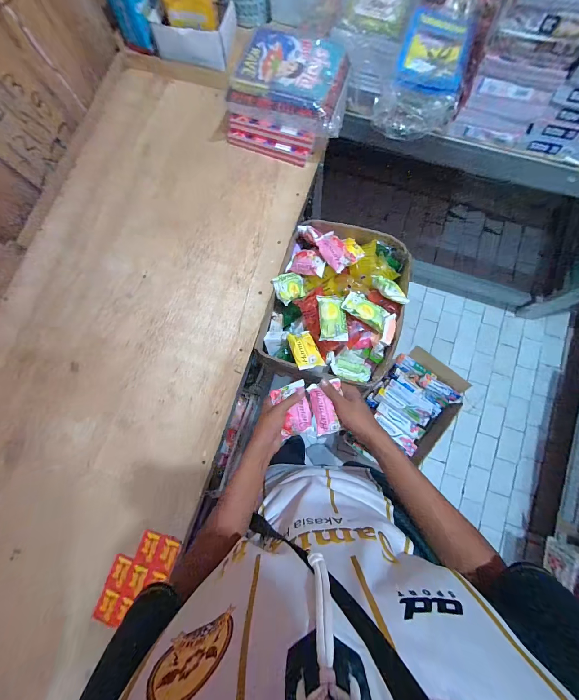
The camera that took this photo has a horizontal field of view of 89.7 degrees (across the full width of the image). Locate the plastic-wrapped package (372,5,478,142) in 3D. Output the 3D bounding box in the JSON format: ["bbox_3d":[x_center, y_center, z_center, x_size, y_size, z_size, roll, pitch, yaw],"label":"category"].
[{"bbox_3d":[0.334,-0.687,0.716,0.168,0.102,0.287,16,79,4],"label":"plastic-wrapped package"}]

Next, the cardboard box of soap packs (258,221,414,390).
[{"bbox_3d":[0.109,-0.108,0.702,0.293,0.128,0.336,13,81,5],"label":"cardboard box of soap packs"}]

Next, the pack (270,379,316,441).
[{"bbox_3d":[0.006,0.111,0.547,0.065,0.026,0.093,-16,78,-2],"label":"pack"}]

